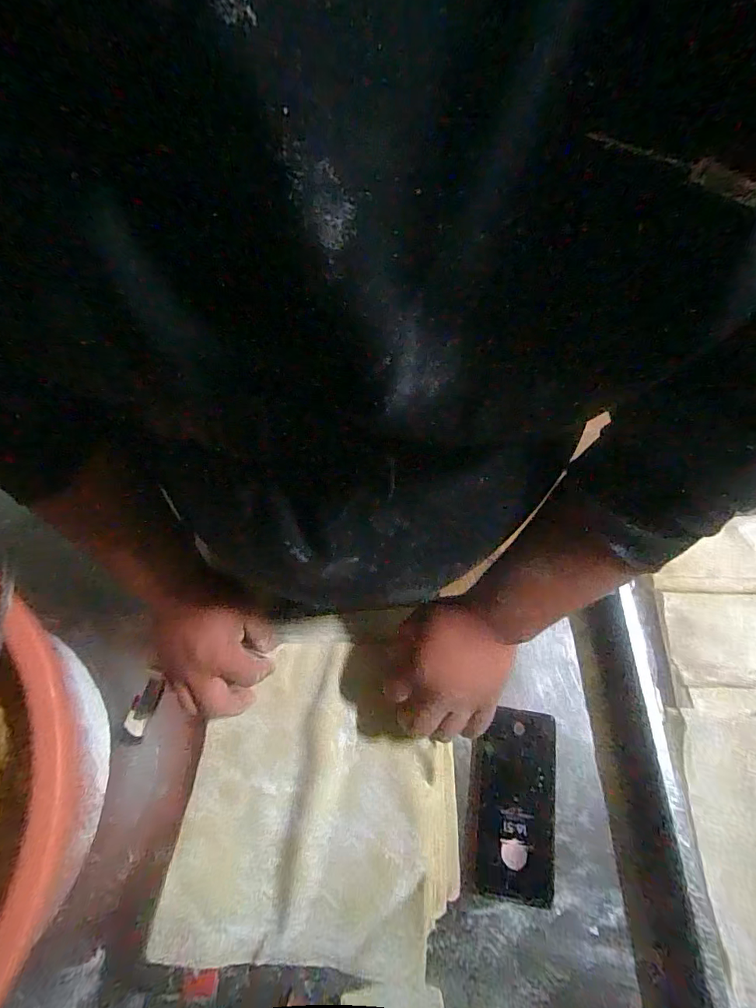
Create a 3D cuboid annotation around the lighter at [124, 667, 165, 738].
[{"bbox_3d":[-0.254,0.219,0.495,0.024,0.008,0.058,29,55,-26],"label":"lighter"}]

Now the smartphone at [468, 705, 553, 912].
[{"bbox_3d":[0.132,0.289,0.445,0.078,0.010,0.159,7,70,7],"label":"smartphone"}]

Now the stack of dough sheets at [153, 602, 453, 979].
[{"bbox_3d":[-0.051,0.253,0.438,0.248,0.043,0.287,2,72,3],"label":"stack of dough sheets"}]

